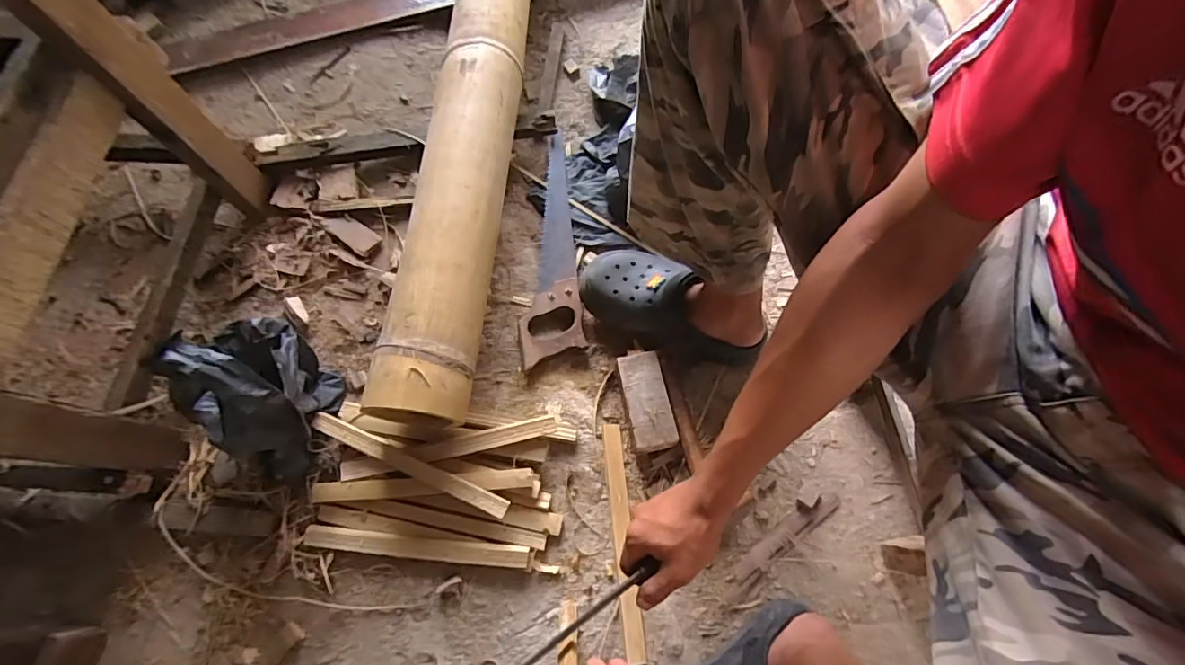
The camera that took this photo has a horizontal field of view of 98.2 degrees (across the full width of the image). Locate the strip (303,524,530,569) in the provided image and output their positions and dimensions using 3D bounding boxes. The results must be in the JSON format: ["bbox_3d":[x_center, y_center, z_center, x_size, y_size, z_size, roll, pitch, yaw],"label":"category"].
[{"bbox_3d":[-0.215,0.262,0.628,0.273,0.014,0.026,4,71,4],"label":"strip"}]

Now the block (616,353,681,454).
[{"bbox_3d":[0.075,0.094,0.706,0.059,0.032,0.133,-12,71,-2],"label":"block"}]

